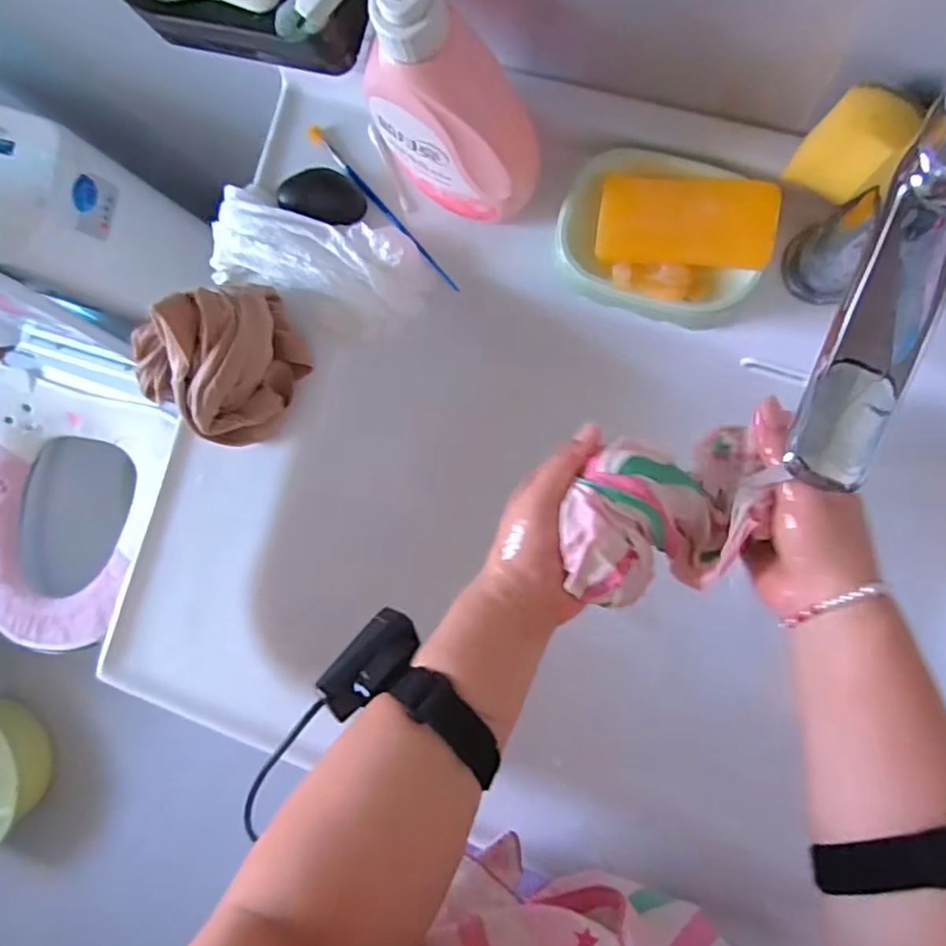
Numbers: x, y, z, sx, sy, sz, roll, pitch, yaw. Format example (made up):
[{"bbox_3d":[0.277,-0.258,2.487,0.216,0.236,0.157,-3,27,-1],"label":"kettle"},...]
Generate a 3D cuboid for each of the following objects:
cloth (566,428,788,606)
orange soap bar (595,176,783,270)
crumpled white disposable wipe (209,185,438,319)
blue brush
[{"bbox_3d":[0.118,0.027,0.388,0.119,0.067,0.096,-9,87,9],"label":"cloth"},{"bbox_3d":[0.130,-0.155,0.388,0.102,0.027,0.050,11,113,14],"label":"orange soap bar"},{"bbox_3d":[-0.111,-0.156,0.444,0.163,0.032,0.062,13,90,10],"label":"crumpled white disposable wipe"},{"bbox_3d":[-0.066,-0.191,0.452,0.010,0.011,0.163,-41,82,6],"label":"blue brush"}]

